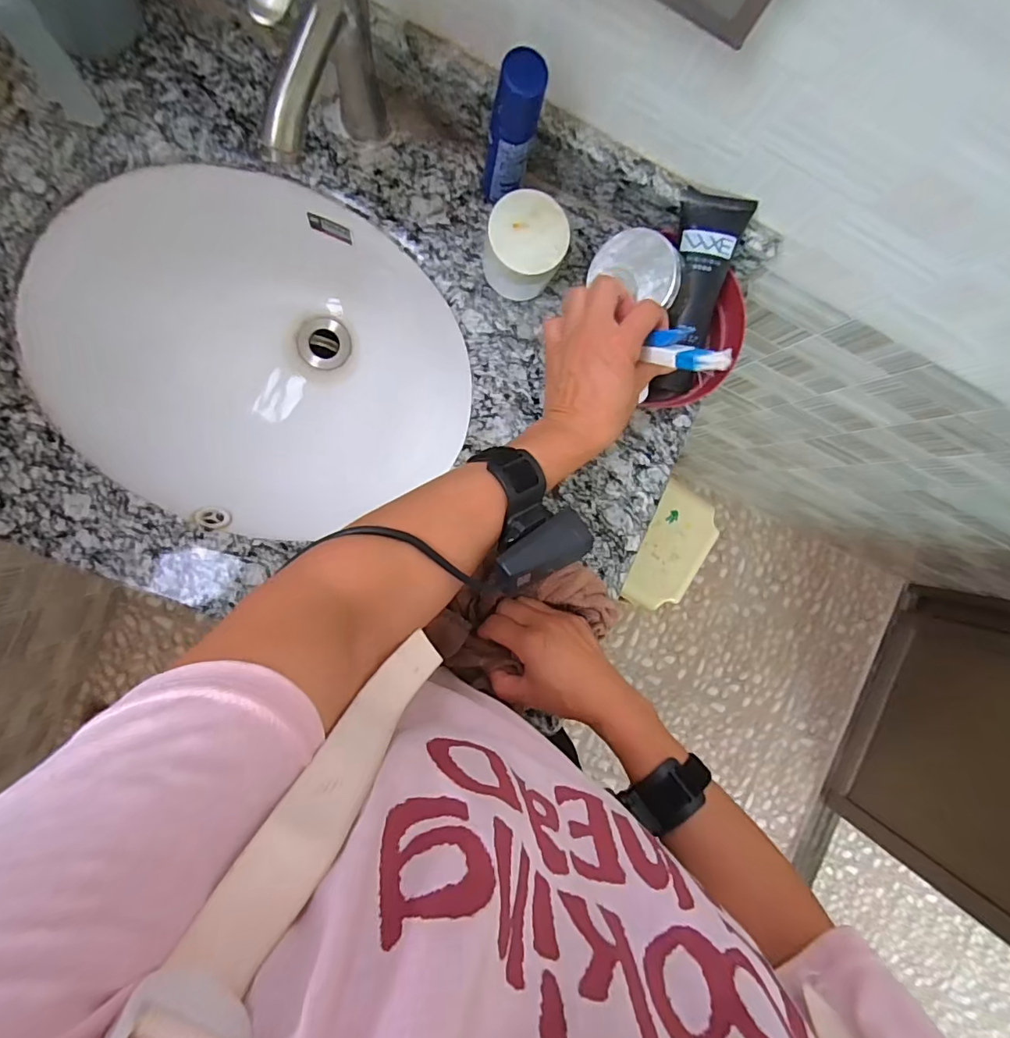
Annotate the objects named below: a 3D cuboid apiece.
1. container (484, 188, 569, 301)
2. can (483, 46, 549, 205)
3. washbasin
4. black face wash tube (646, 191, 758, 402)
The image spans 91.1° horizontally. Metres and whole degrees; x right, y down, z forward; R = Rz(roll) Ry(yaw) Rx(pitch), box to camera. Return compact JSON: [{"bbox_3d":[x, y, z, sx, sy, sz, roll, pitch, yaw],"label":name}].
[{"bbox_3d":[0.015,-0.232,0.425,0.062,0.062,0.074,8,91,-9],"label":"container"},{"bbox_3d":[0.005,-0.294,0.384,0.033,0.121,0.030,0,93,-8],"label":"can"},{"bbox_3d":[-0.232,-0.158,0.533,0.371,0.178,0.324,-22,96,-7],"label":"washbasin"},{"bbox_3d":[0.167,-0.189,0.434,0.055,0.027,0.165,4,112,-9],"label":"black face wash tube"}]

